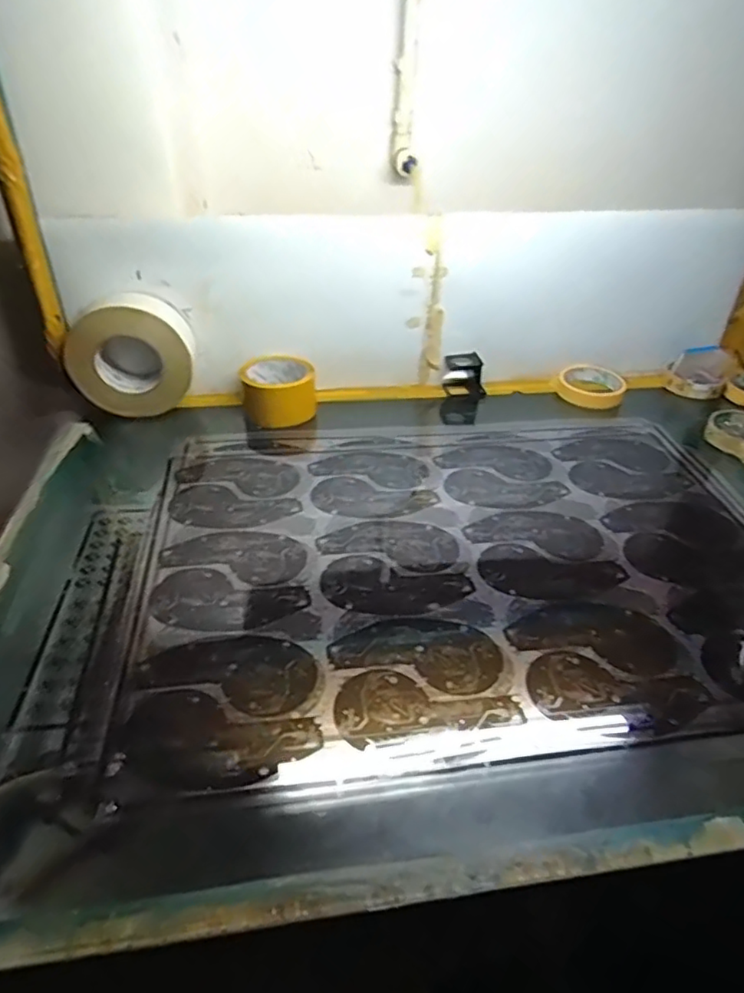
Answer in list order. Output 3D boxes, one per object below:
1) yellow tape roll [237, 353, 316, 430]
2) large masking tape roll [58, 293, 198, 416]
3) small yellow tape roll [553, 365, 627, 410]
[{"bbox_3d":[-0.118,-0.138,0.783,0.090,0.056,0.080,-3,35,-6],"label":"yellow tape roll"},{"bbox_3d":[-0.293,-0.174,0.750,0.140,0.127,0.062,-3,35,-5],"label":"large masking tape roll"},{"bbox_3d":[0.304,-0.155,0.852,0.094,0.028,0.075,14,38,18],"label":"small yellow tape roll"}]

